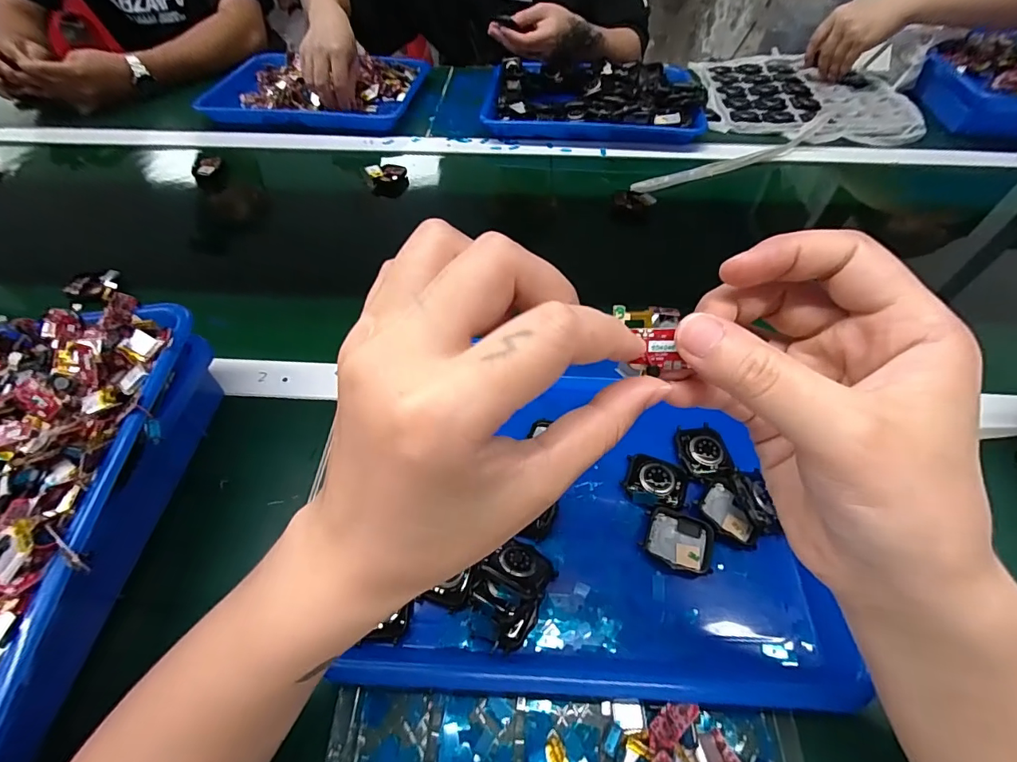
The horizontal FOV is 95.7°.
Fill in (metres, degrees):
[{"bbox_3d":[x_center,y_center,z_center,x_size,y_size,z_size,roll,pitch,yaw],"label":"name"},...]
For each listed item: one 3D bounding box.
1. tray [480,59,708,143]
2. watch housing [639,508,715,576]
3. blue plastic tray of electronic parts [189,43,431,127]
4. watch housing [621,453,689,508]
[{"bbox_3d":[0.134,-0.448,0.726,0.329,0.046,0.224,7,53,5],"label":"tray"},{"bbox_3d":[0.116,0.109,0.313,0.045,0.008,0.038,14,54,10],"label":"watch housing"},{"bbox_3d":[-0.321,-0.484,0.765,0.343,0.041,0.221,6,53,4],"label":"blue plastic tray of electronic parts"},{"bbox_3d":[0.107,0.073,0.336,0.042,0.009,0.038,19,55,14],"label":"watch housing"}]

